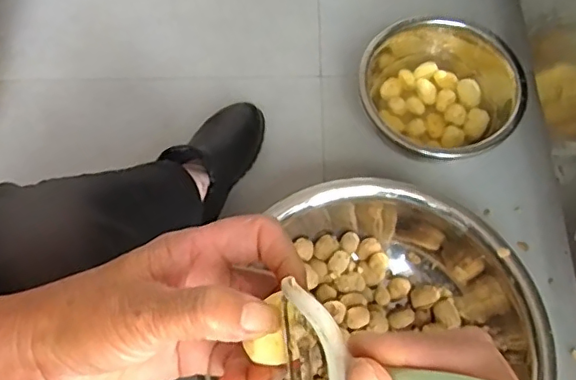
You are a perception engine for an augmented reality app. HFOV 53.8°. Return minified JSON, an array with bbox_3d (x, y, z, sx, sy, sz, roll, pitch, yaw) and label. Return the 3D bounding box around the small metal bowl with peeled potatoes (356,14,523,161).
[{"bbox_3d":[0.224,-0.146,0.831,0.227,0.096,0.208,0,64,0],"label":"small metal bowl with peeled potatoes"}]

